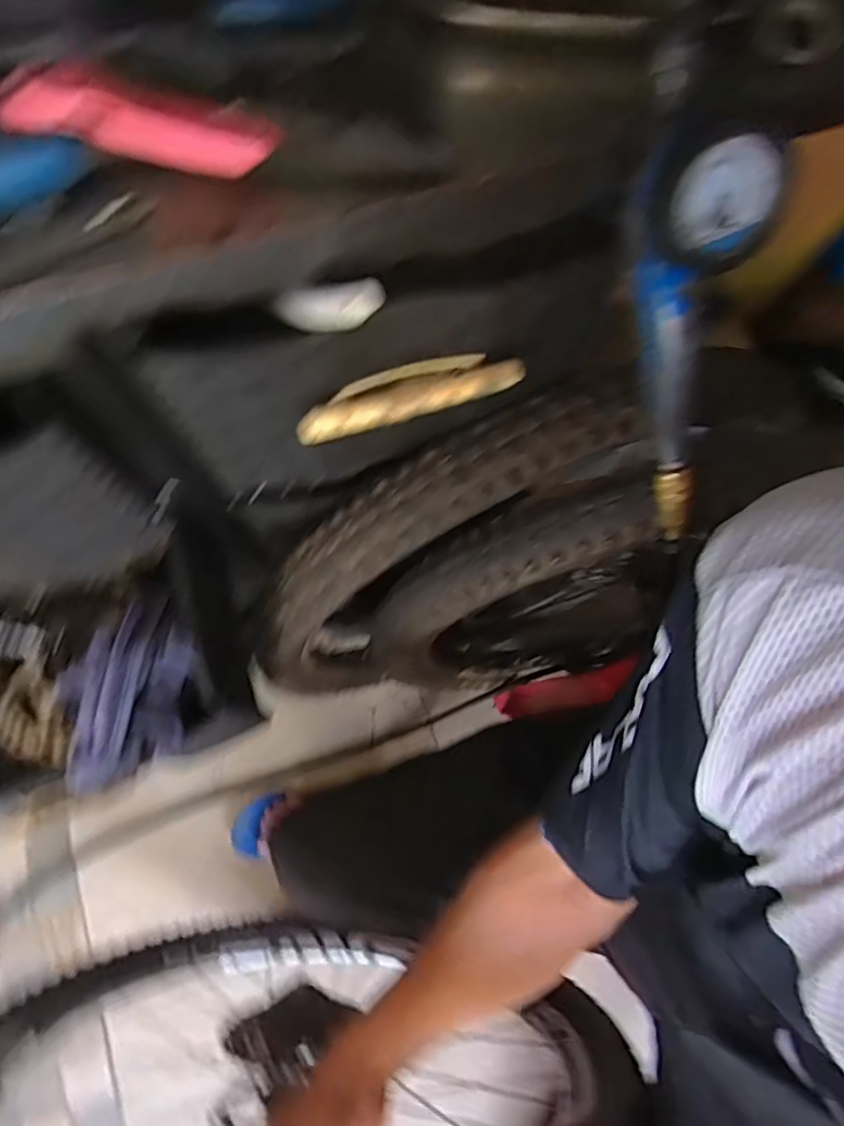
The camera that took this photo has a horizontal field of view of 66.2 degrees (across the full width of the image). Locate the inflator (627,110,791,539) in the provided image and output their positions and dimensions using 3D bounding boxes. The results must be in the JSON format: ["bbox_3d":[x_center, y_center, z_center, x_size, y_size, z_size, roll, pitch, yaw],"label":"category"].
[{"bbox_3d":[0.146,-0.111,0.371,0.062,0.262,0.051,-30,54,-9],"label":"inflator"}]

